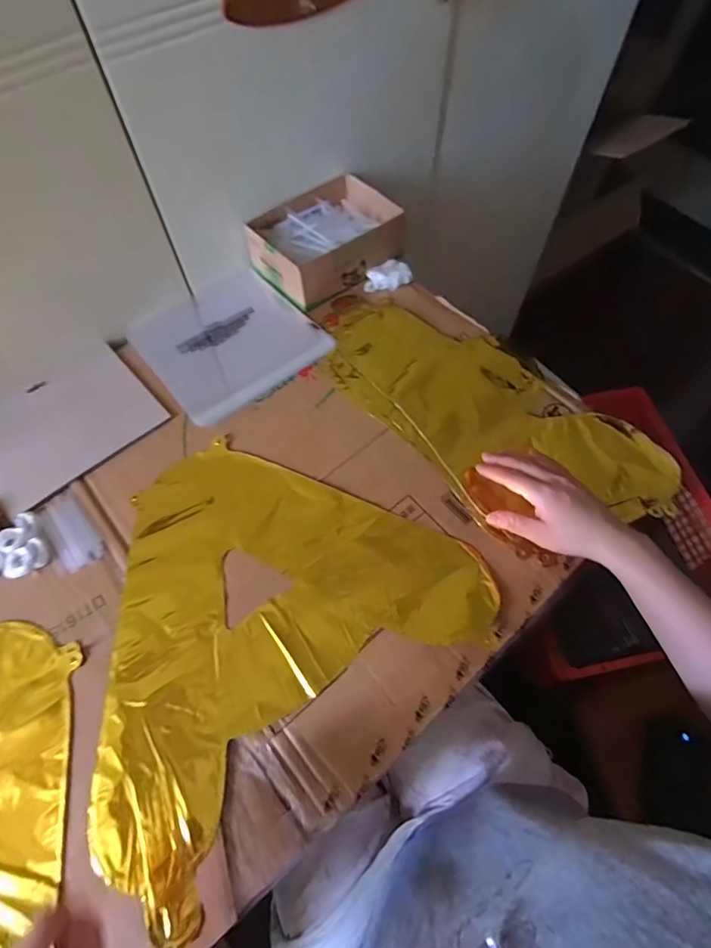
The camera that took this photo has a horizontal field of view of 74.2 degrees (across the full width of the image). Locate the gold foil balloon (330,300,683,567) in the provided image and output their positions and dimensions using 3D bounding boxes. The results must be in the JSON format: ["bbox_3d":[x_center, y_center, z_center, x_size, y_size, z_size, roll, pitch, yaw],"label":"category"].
[{"bbox_3d":[0.150,-0.068,0.563,0.424,0.033,0.208,40,67,18],"label":"gold foil balloon"}]

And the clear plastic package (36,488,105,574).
[{"bbox_3d":[-0.298,0.057,0.490,0.042,0.008,0.093,-34,67,-16],"label":"clear plastic package"}]

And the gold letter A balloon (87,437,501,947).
[{"bbox_3d":[-0.106,0.127,0.447,0.375,0.006,0.325,-41,69,-19],"label":"gold letter A balloon"}]

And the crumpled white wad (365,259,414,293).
[{"bbox_3d":[0.045,-0.274,0.653,0.066,0.015,0.045,-33,67,-16],"label":"crumpled white wad"}]

